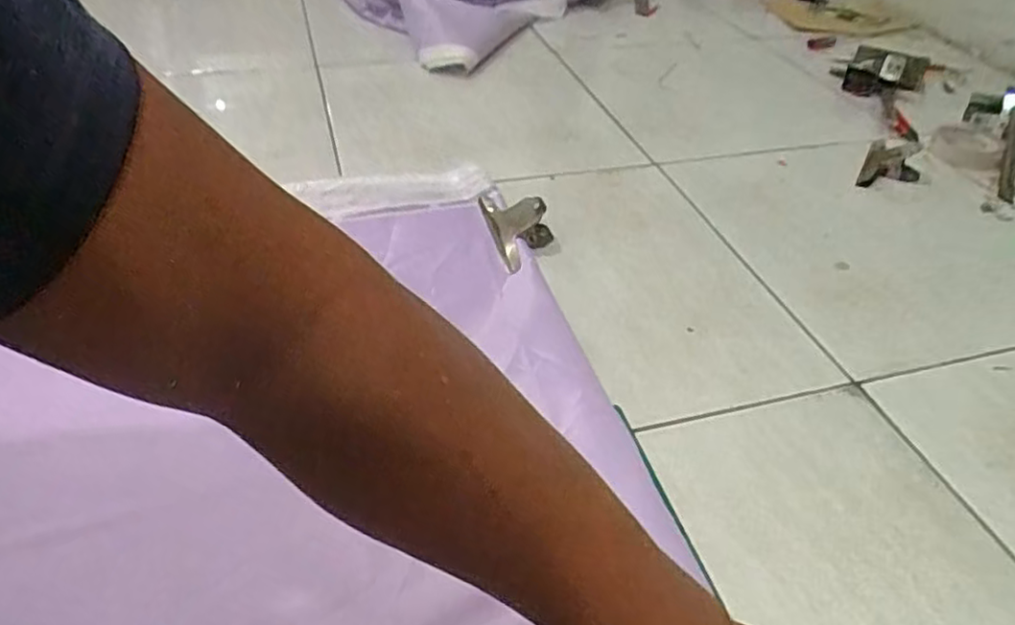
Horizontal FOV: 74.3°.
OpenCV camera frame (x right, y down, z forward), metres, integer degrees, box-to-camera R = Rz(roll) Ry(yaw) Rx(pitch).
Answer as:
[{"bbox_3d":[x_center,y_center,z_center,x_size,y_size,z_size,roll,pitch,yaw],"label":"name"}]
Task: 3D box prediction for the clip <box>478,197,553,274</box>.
[{"bbox_3d":[0.015,-0.091,0.710,0.066,0.045,0.128,-8,42,-12],"label":"clip"}]

